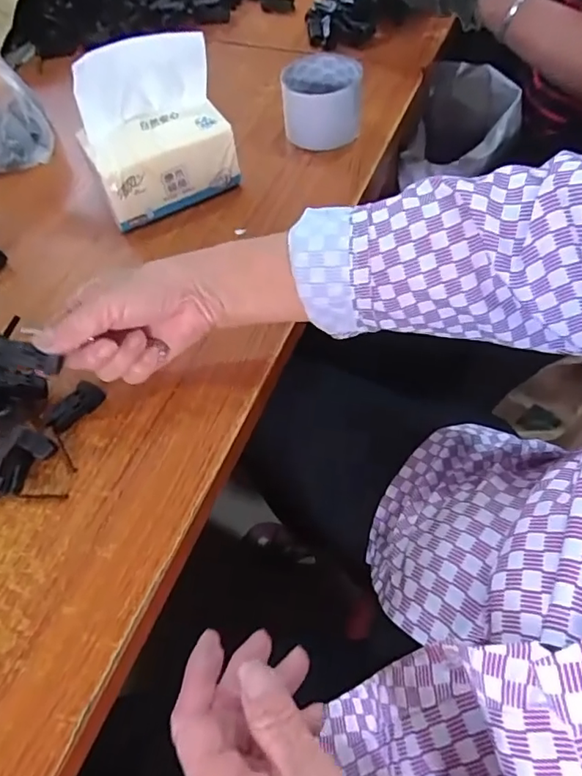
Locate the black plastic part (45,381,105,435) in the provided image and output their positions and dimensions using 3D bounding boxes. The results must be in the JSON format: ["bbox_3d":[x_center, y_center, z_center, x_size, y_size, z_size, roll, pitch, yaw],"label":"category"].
[{"bbox_3d":[-0.169,0.015,0.430,0.021,0.014,0.048,28,63,20],"label":"black plastic part"}]

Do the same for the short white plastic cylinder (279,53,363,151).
[{"bbox_3d":[0.033,-0.311,0.597,0.083,0.062,0.080,-4,56,2],"label":"short white plastic cylinder"}]

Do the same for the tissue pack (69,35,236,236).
[{"bbox_3d":[-0.130,-0.245,0.524,0.132,0.133,0.085,-24,59,-12],"label":"tissue pack"}]

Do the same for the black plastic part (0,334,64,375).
[{"bbox_3d":[-0.181,-0.024,0.370,0.048,0.023,0.010,9,31,-17],"label":"black plastic part"}]

